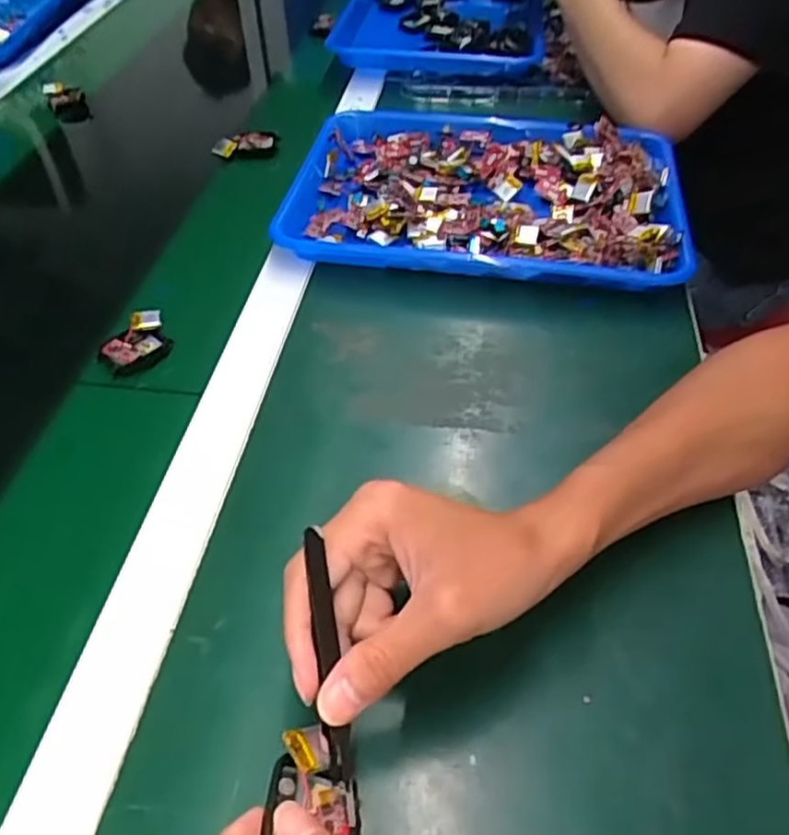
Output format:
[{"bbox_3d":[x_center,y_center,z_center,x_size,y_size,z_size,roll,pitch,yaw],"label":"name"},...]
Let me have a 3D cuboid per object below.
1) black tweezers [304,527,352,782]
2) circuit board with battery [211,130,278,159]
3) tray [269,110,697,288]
[{"bbox_3d":[-0.028,0.101,0.300,0.010,0.014,0.107,-7,93,-10],"label":"black tweezers"},{"bbox_3d":[-0.153,-0.282,0.737,0.065,0.021,0.022,-5,45,-2],"label":"circuit board with battery"},{"bbox_3d":[0.079,-0.207,0.636,0.330,0.040,0.251,9,47,5],"label":"tray"}]

